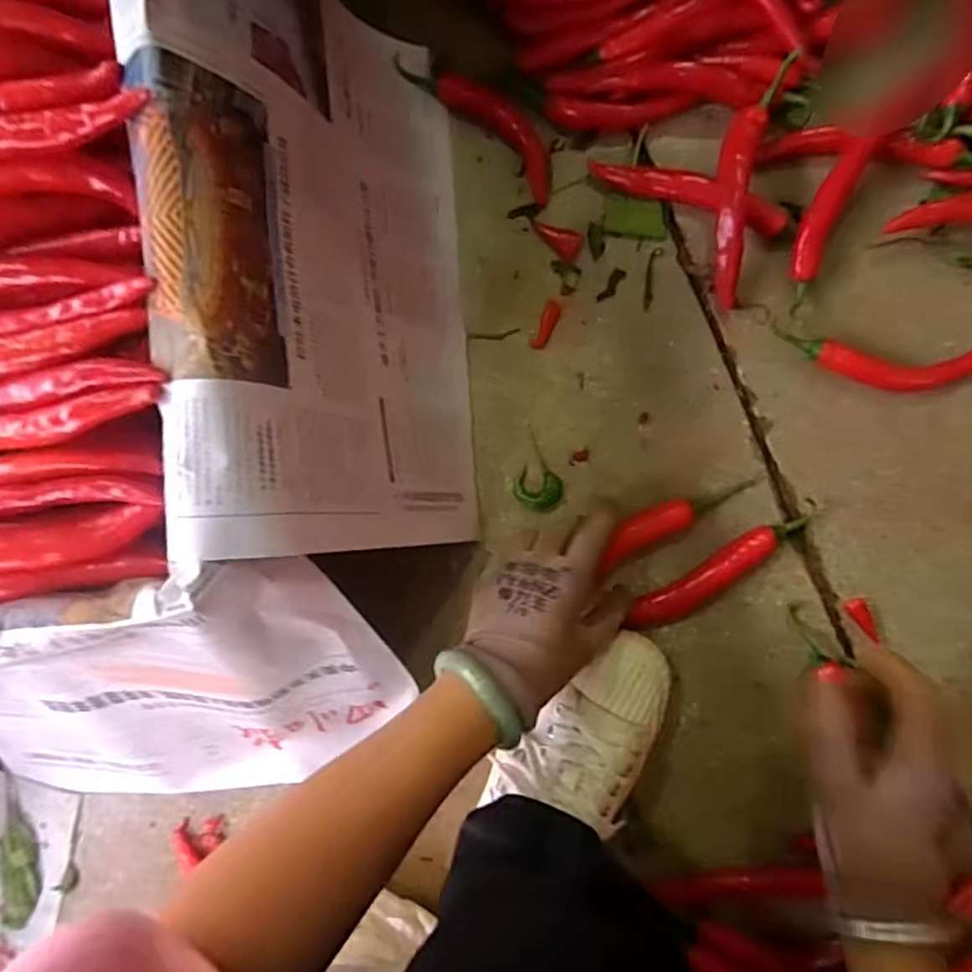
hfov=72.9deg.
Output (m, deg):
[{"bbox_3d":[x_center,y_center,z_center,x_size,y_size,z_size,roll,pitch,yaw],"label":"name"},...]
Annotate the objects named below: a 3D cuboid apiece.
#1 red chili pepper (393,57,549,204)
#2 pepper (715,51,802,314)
[{"bbox_3d":[0.001,-0.278,0.496,0.145,0.027,0.039,44,97,8],"label":"red chili pepper"},{"bbox_3d":[0.174,-0.208,0.451,0.032,0.024,0.162,12,91,11],"label":"pepper"}]

